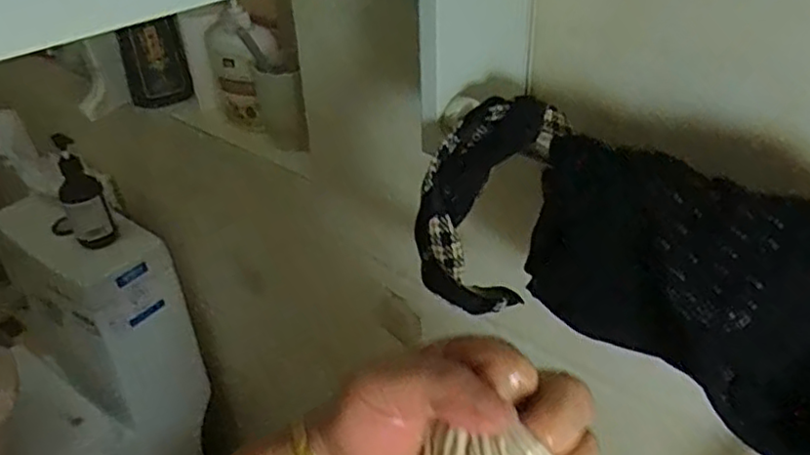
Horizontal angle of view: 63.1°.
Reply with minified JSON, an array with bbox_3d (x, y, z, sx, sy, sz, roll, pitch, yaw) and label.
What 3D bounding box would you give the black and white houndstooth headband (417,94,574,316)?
[{"bbox_3d":[0.047,0.001,0.429,0.094,0.155,0.049,-23,40,-28],"label":"black and white houndstooth headband"}]

